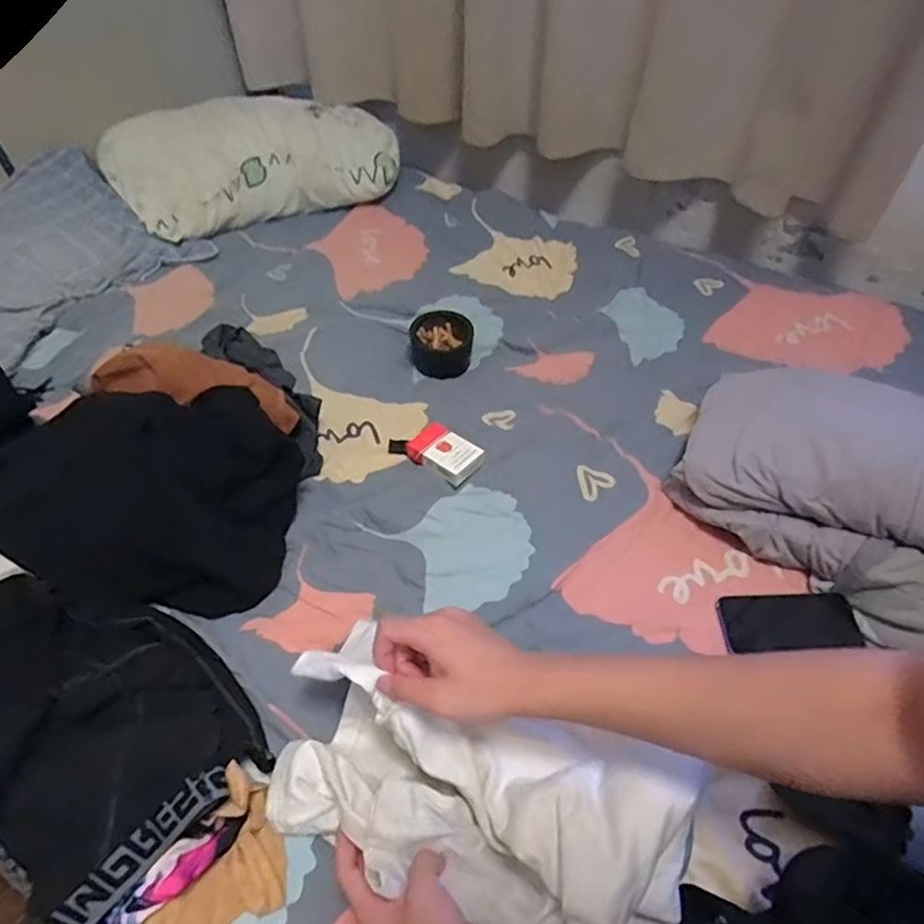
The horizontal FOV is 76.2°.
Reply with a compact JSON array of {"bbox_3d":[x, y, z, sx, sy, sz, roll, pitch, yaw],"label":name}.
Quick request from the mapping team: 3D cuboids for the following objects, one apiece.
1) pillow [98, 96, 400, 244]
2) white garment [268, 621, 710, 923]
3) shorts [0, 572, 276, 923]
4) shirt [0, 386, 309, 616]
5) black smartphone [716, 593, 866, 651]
[{"bbox_3d":[-0.418,-0.603,1.199,0.554,0.168,0.213,-15,52,-15],"label":"pillow"},{"bbox_3d":[-0.010,0.258,0.473,0.350,0.115,0.152,11,49,18],"label":"white garment"},{"bbox_3d":[-0.337,0.231,0.560,0.210,0.096,0.306,-30,58,-26],"label":"shorts"},{"bbox_3d":[-0.364,0.044,0.665,0.341,0.144,0.224,-3,50,-7],"label":"shirt"},{"bbox_3d":[0.366,0.178,0.659,0.148,0.014,0.064,0,50,-4],"label":"black smartphone"}]

